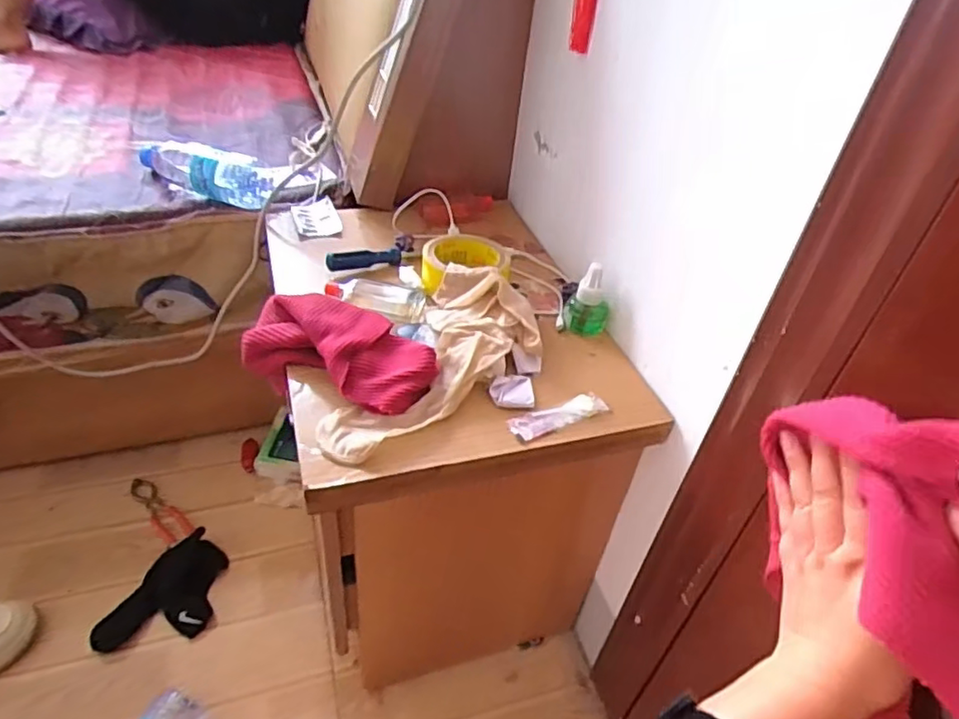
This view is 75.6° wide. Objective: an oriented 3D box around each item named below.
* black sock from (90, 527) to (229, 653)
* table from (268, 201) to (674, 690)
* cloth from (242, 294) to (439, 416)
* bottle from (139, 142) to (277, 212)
[{"bbox_3d":[-0.435,0.339,0.869,0.118,0.030,0.182,25,44,20],"label":"black sock"},{"bbox_3d":[-0.053,0.110,0.822,0.332,0.481,0.429,-8,43,-17],"label":"table"},{"bbox_3d":[-0.128,-0.003,0.590,0.185,0.064,0.097,25,44,20],"label":"cloth"},{"bbox_3d":[-0.357,-0.249,0.801,0.209,0.055,0.073,25,44,20],"label":"bottle"}]

